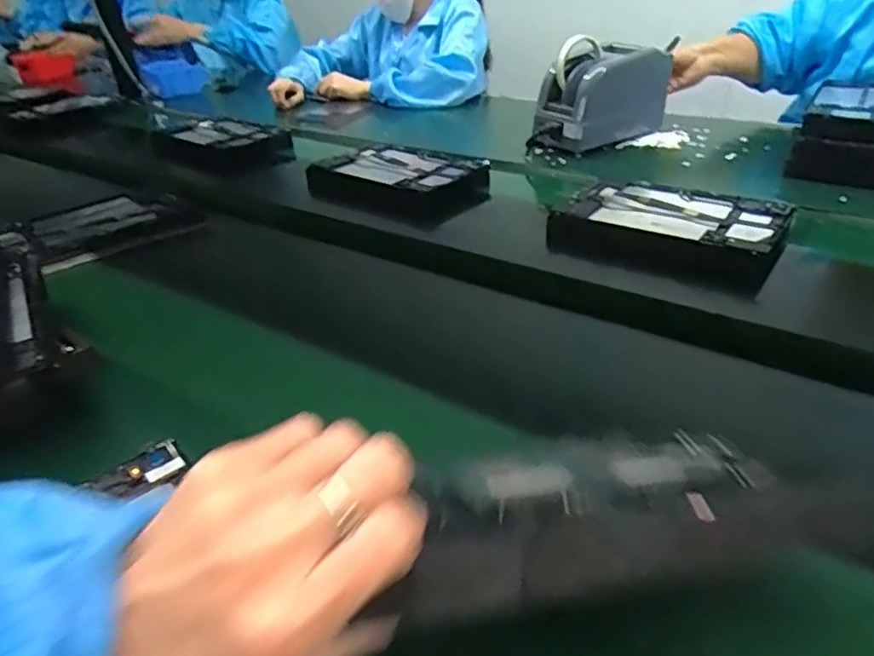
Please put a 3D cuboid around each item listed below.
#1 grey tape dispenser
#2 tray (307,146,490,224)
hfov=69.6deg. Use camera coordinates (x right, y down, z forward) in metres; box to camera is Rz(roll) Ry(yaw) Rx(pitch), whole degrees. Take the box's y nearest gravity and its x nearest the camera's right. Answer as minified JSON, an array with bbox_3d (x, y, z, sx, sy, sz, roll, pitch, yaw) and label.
[{"bbox_3d":[0.267,-0.382,1.038,0.226,0.141,0.101,-22,39,-24],"label":"grey tape dispenser"},{"bbox_3d":[-0.059,-0.225,0.988,0.278,0.056,0.165,25,44,35],"label":"tray"}]

